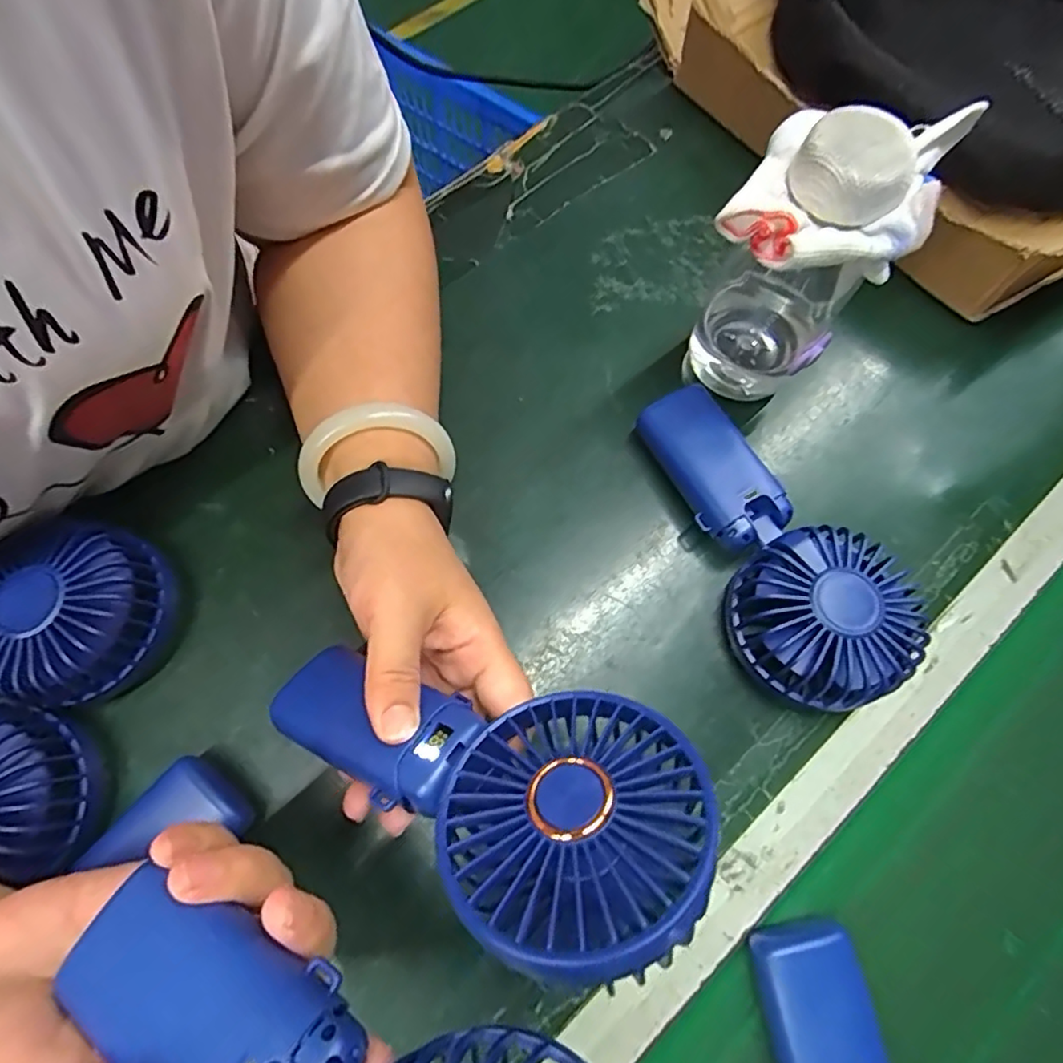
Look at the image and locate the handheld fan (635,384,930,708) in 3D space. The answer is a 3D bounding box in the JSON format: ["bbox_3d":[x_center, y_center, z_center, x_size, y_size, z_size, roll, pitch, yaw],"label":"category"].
[{"bbox_3d":[0.120,0.001,0.315,0.078,0.051,0.179,-25,74,-9],"label":"handheld fan"}]

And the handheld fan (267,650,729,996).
[{"bbox_3d":[-0.020,0.090,0.226,0.176,0.038,0.084,12,45,35],"label":"handheld fan"}]

